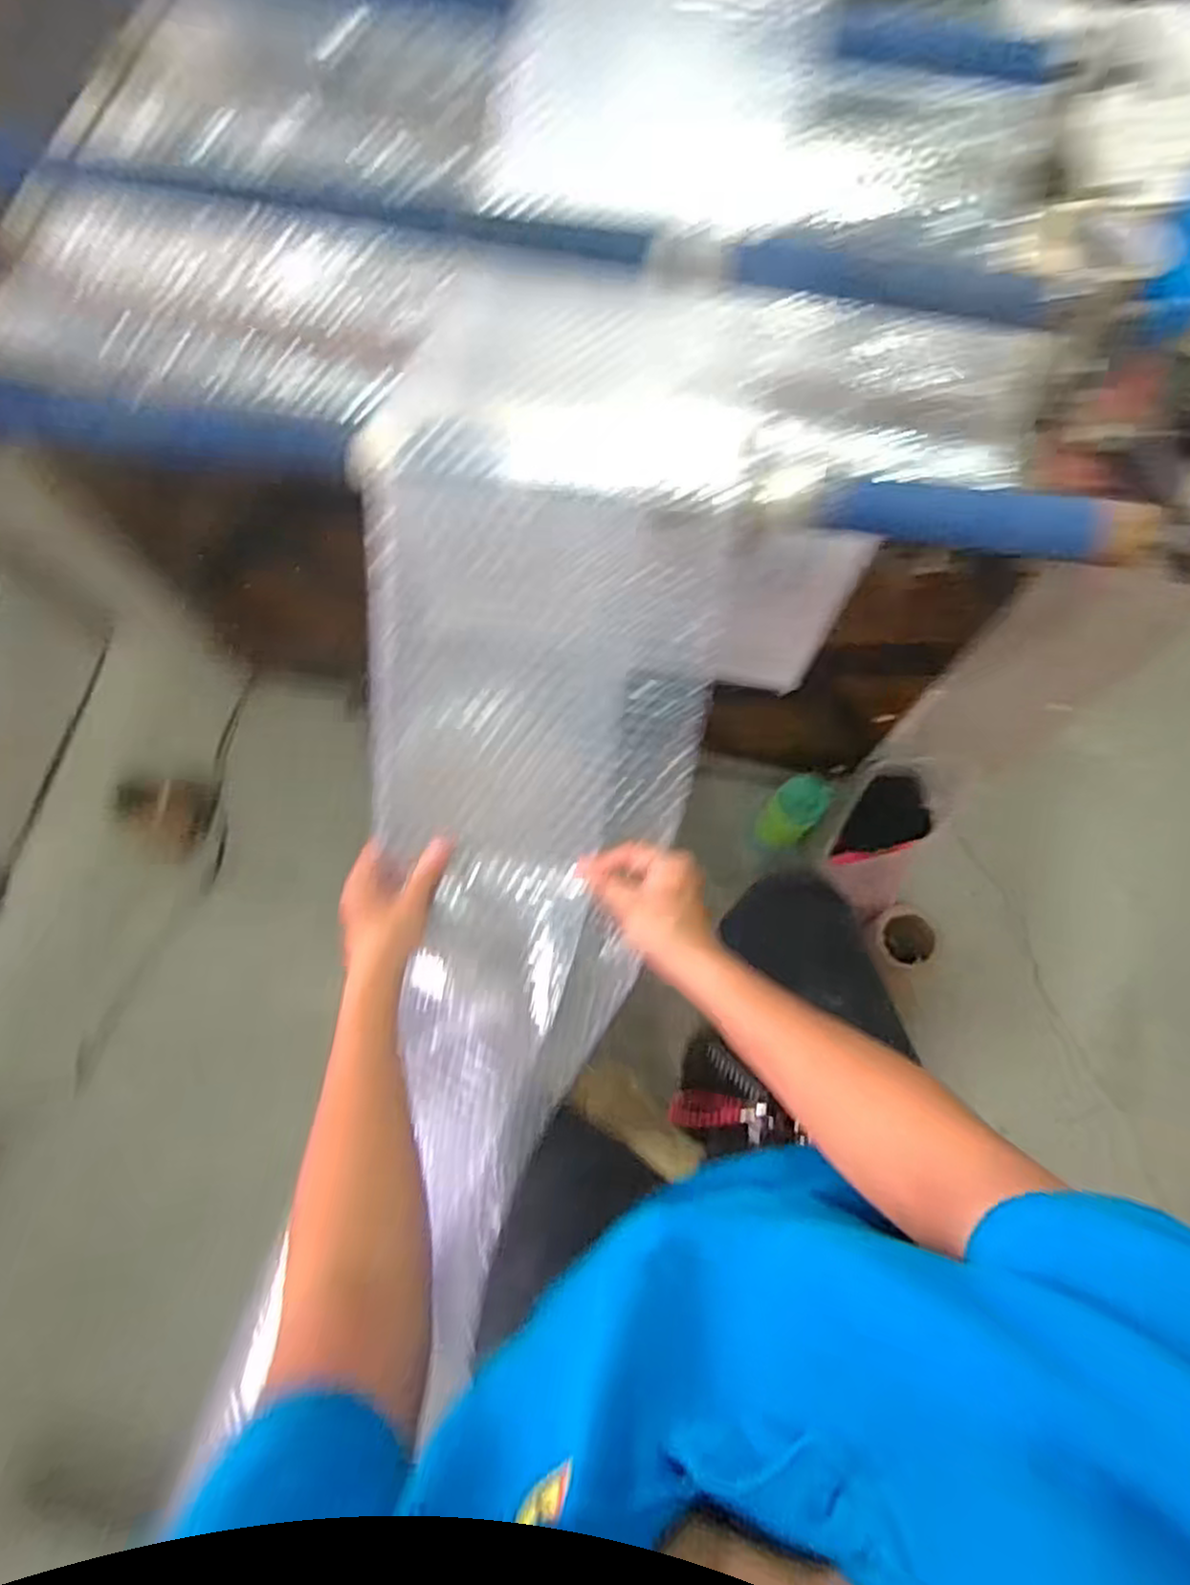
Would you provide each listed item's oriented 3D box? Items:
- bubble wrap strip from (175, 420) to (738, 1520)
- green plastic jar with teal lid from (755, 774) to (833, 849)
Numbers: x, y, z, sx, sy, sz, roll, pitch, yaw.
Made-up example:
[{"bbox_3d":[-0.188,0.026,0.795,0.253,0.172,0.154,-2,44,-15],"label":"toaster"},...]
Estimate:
[{"bbox_3d":[-0.069,0.093,0.526,0.225,0.157,0.650,10,99,3],"label":"bubble wrap strip"},{"bbox_3d":[0.286,0.032,1.109,0.068,0.165,0.066,0,71,0],"label":"green plastic jar with teal lid"}]

